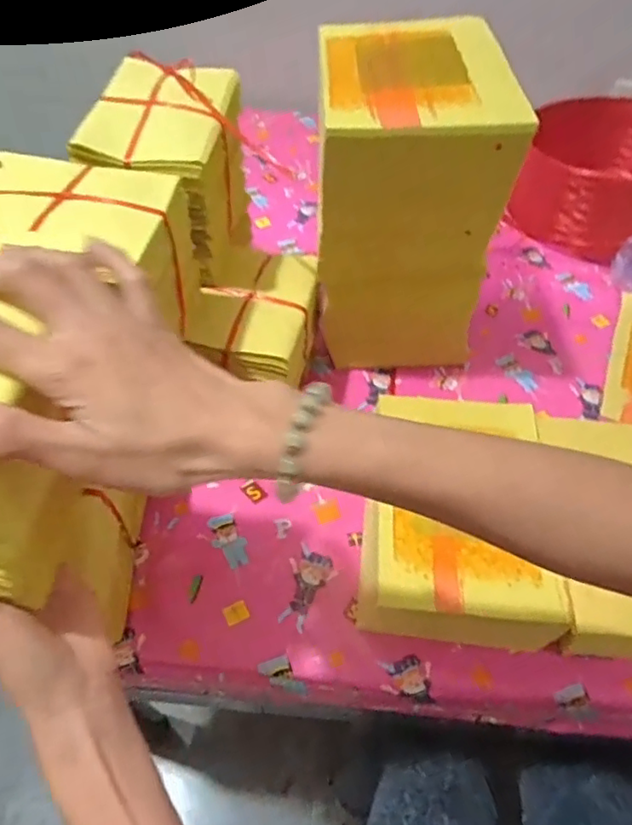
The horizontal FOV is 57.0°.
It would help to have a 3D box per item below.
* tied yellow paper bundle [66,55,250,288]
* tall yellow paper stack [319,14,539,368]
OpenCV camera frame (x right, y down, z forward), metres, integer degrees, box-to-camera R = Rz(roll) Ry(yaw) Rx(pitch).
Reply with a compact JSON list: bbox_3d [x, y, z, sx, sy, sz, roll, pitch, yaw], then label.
[{"bbox_3d":[-0.134,-0.234,0.577,0.132,0.145,0.168,9,52,6],"label":"tied yellow paper bundle"},{"bbox_3d":[0.086,-0.218,0.613,0.160,0.275,0.205,1,52,-1],"label":"tall yellow paper stack"}]

